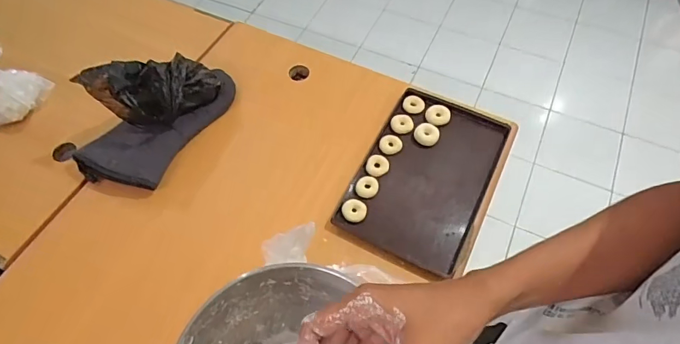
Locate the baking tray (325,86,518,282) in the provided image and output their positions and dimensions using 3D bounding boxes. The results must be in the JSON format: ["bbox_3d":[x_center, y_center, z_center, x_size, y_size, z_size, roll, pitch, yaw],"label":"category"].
[{"bbox_3d":[0.171,0.005,0.880,0.254,0.049,0.380,23,62,14],"label":"baking tray"}]

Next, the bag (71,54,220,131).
[{"bbox_3d":[-0.347,-0.170,0.840,0.096,0.137,0.216,38,66,21],"label":"bag"}]

